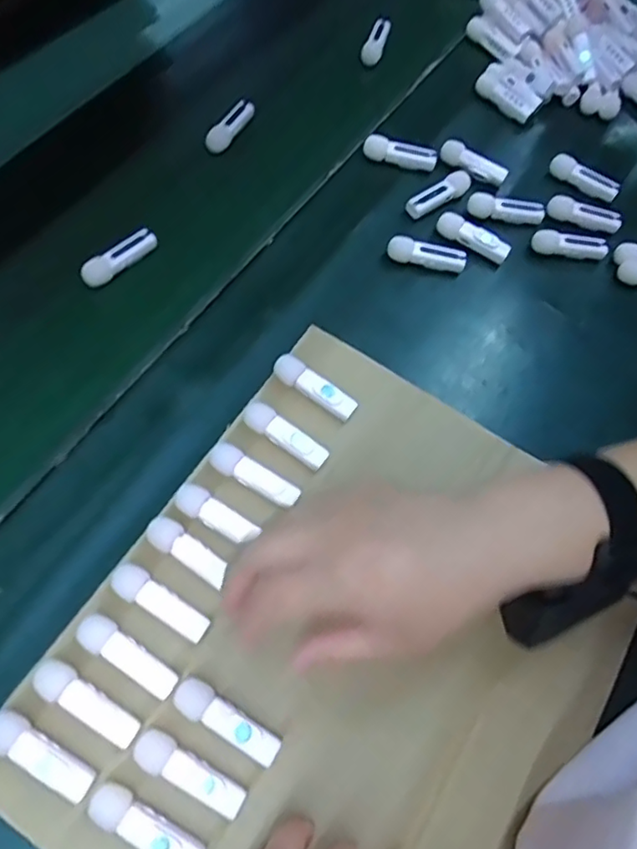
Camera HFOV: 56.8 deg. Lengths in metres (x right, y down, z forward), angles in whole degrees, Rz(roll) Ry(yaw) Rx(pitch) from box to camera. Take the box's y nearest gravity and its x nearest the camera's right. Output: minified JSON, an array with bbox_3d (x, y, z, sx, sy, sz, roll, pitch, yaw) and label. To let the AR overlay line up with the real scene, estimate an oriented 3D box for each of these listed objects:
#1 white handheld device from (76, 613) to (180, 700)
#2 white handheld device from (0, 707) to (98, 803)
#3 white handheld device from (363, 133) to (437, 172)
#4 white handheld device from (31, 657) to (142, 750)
[{"bbox_3d":[-0.110,0.134,0.338,0.063,0.012,0.019,35,67,13],"label":"white handheld device"},{"bbox_3d":[-0.149,0.176,0.315,0.064,0.014,0.018,30,66,10],"label":"white handheld device"},{"bbox_3d":[0.073,-0.243,0.528,0.064,0.017,0.020,11,64,2],"label":"white handheld device"},{"bbox_3d":[-0.128,0.153,0.327,0.064,0.011,0.018,30,66,10],"label":"white handheld device"}]

